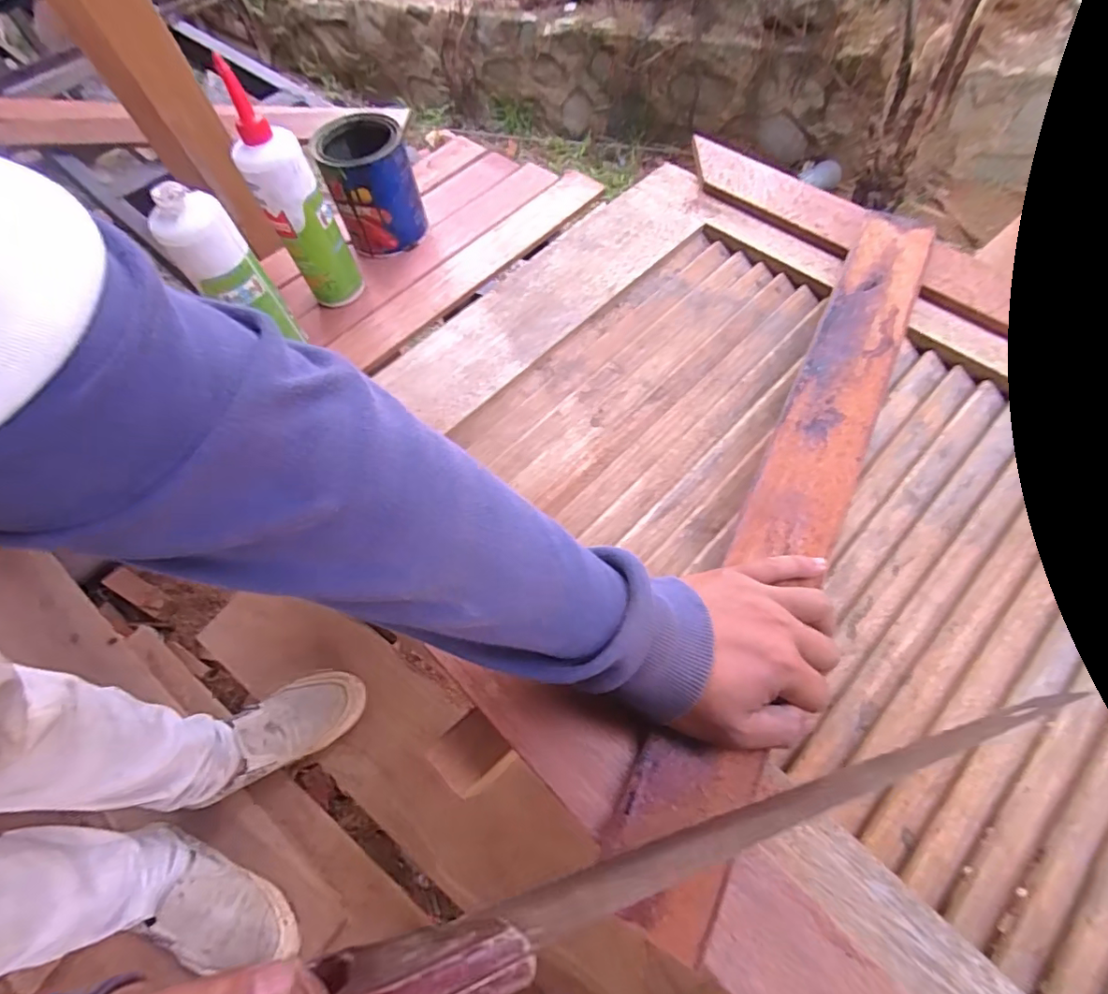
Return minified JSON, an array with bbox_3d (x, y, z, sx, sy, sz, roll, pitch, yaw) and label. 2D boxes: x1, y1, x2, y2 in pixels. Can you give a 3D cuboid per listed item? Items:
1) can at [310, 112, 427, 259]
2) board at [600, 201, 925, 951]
[{"bbox_3d":[-0.242,-0.415,0.707,0.113,0.122,0.127,-22,64,-8],"label":"can"},{"bbox_3d":[0.179,-0.007,0.384,0.064,0.010,0.574,25,68,14],"label":"board"}]

